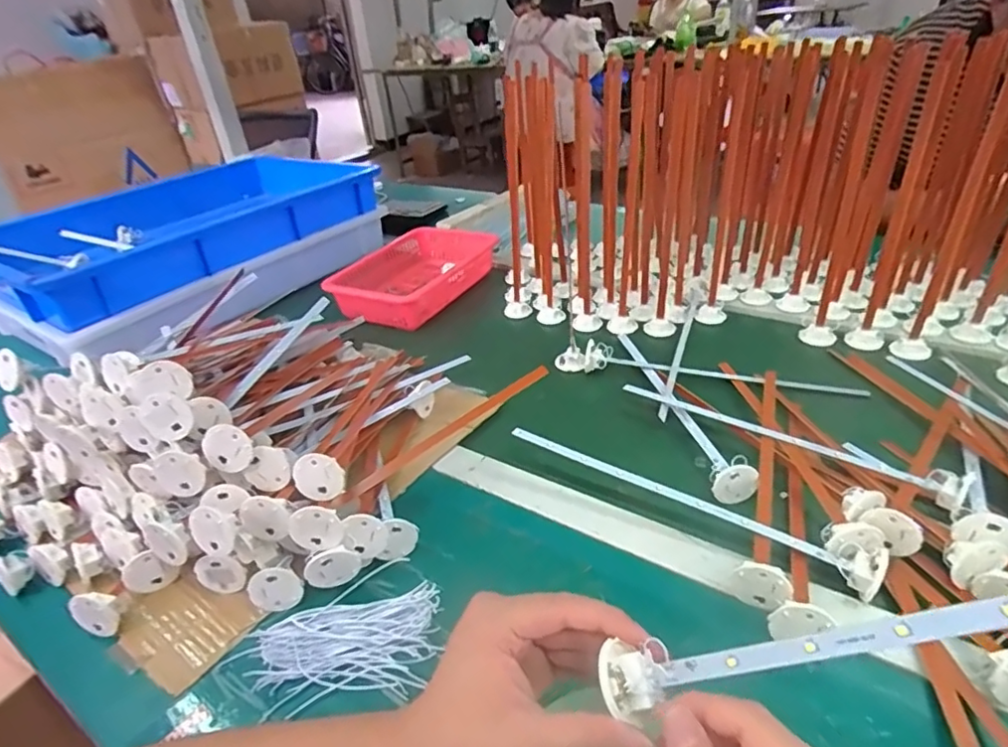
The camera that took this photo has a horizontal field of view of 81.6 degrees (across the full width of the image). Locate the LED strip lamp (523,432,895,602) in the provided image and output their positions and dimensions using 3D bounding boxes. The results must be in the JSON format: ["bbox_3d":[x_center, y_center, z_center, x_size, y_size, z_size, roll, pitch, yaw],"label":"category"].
[{"bbox_3d":[0.141,0.098,0.476,0.292,0.034,0.043,18,40,32],"label":"LED strip lamp"}]

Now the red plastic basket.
[{"bbox_3d":[-0.128,-0.157,0.928,0.173,0.067,0.288,12,38,25],"label":"red plastic basket"}]

